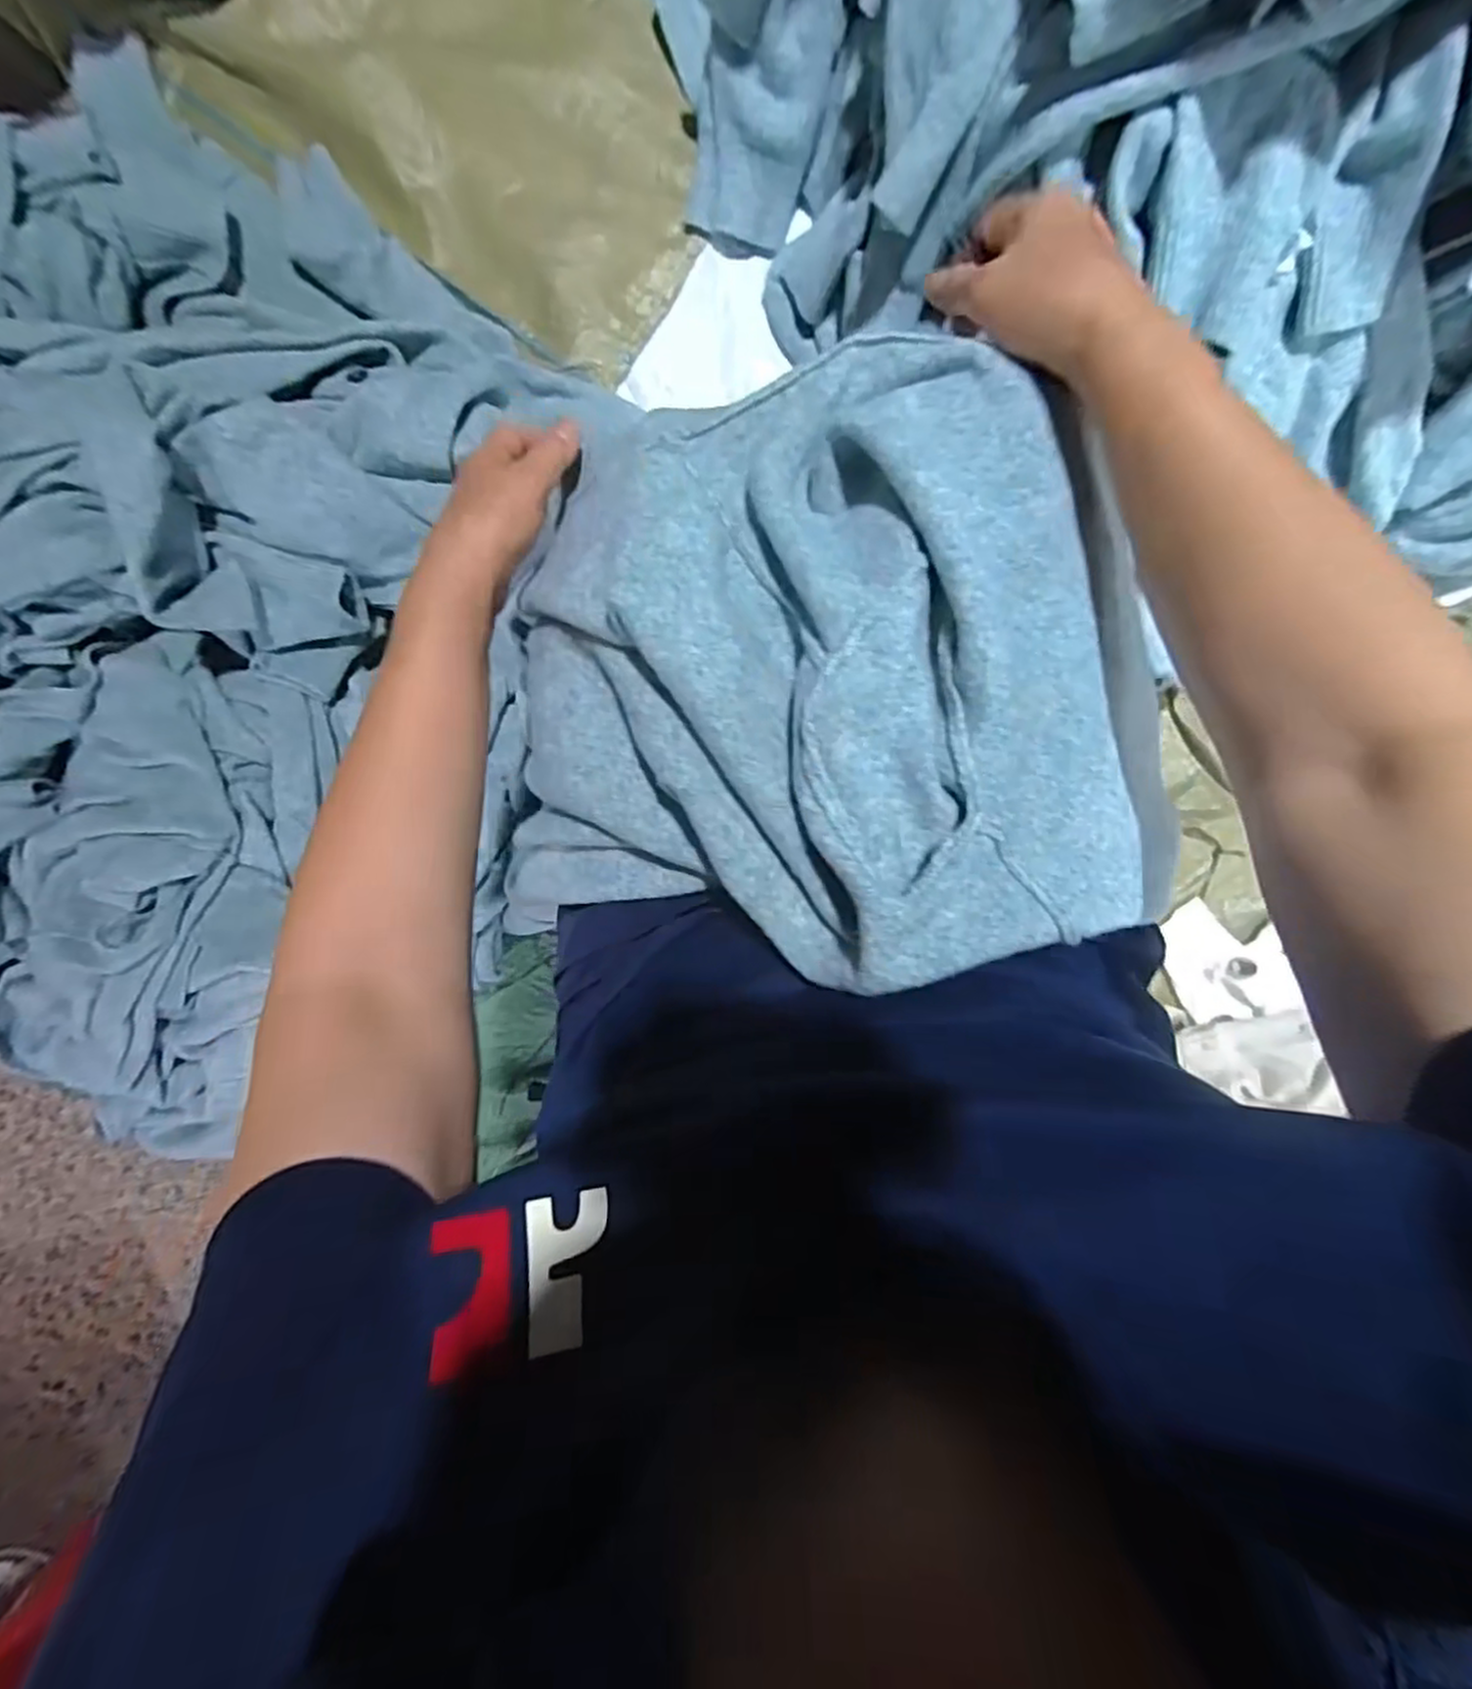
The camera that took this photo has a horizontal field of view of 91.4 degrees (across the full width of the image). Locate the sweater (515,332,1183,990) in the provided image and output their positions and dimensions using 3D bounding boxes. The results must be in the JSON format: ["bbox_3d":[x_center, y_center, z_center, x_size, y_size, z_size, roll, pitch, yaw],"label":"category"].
[{"bbox_3d":[0.051,-0.091,0.340,0.337,0.134,0.280,-5,96,5],"label":"sweater"}]

